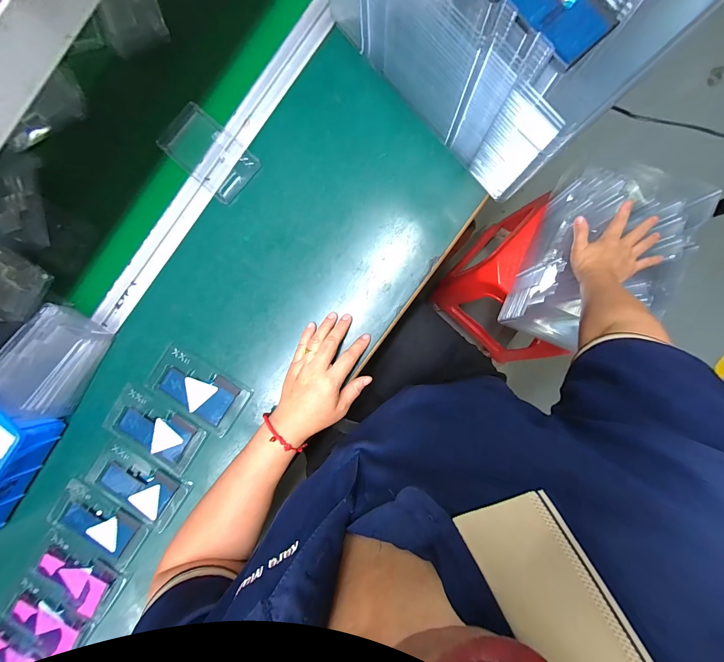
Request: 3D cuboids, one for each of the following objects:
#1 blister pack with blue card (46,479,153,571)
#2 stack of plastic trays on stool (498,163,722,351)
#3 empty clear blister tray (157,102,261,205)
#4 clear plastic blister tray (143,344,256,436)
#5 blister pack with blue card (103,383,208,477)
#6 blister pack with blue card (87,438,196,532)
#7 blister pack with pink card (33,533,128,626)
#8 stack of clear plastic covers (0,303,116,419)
[{"bbox_3d":[-0.362,0.267,0.421,0.125,0.014,0.076,35,91,3],"label":"blister pack with blue card"},{"bbox_3d":[0.443,-0.121,0.595,0.226,0.135,0.283,20,91,3],"label":"stack of plastic trays on stool"},{"bbox_3d":[-0.205,-0.239,0.414,0.131,0.010,0.077,42,92,3],"label":"empty clear blister tray"},{"bbox_3d":[-0.221,0.081,0.410,0.128,0.006,0.079,31,91,3],"label":"clear plastic blister tray"},{"bbox_3d":[-0.278,0.132,0.414,0.122,0.015,0.076,32,91,3],"label":"blister pack with blue card"},{"bbox_3d":[-0.305,0.207,0.416,0.127,0.014,0.078,33,91,3],"label":"blister pack with blue card"},{"bbox_3d":[-0.389,0.340,0.419,0.116,0.008,0.088,29,91,3],"label":"blister pack with pink card"},{"bbox_3d":[-0.403,0.038,0.396,0.084,0.055,0.129,30,91,3],"label":"stack of clear plastic covers"}]

